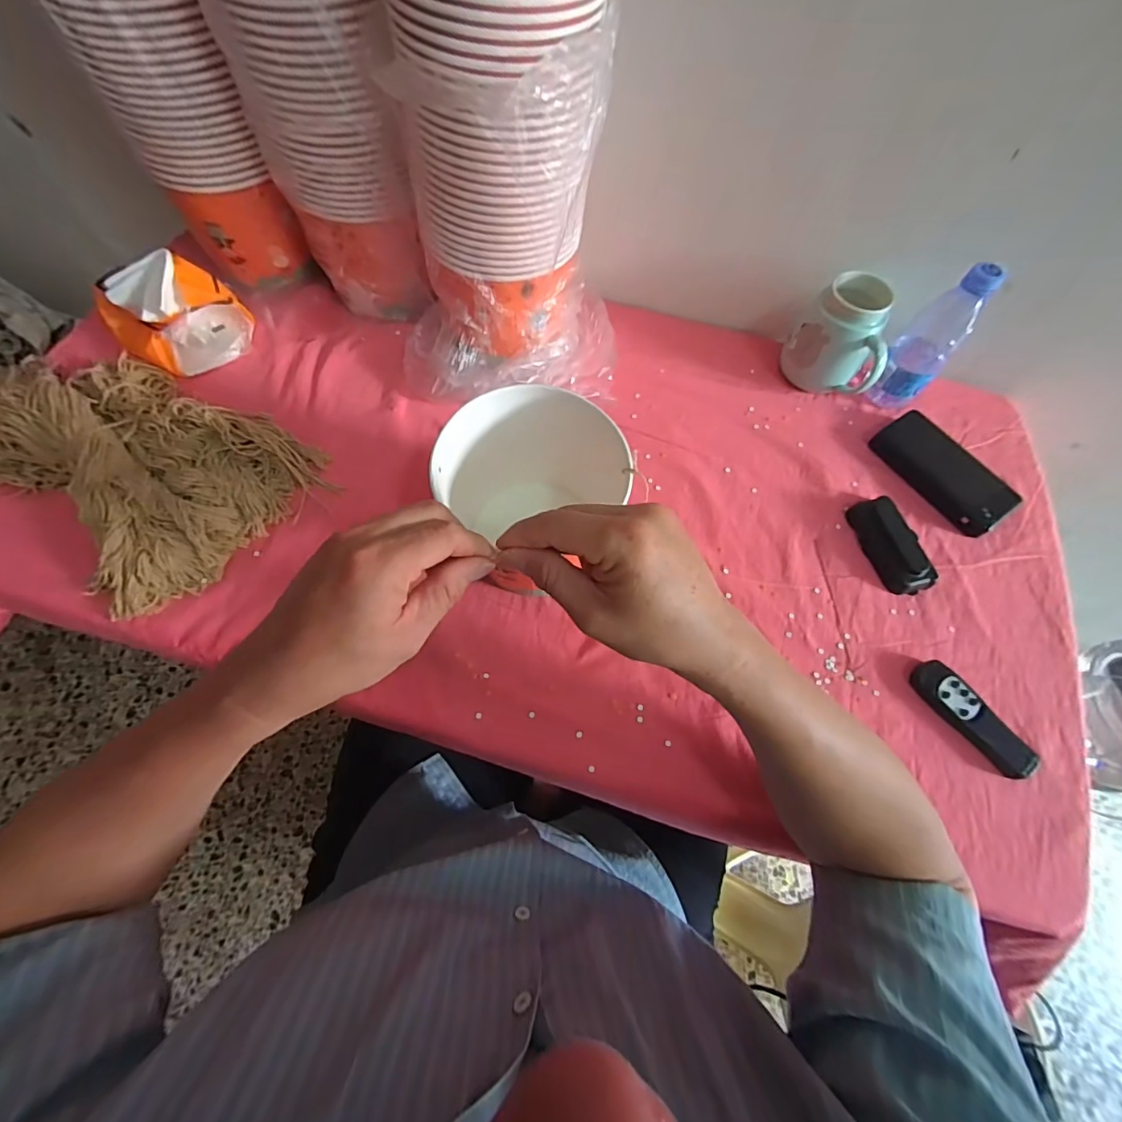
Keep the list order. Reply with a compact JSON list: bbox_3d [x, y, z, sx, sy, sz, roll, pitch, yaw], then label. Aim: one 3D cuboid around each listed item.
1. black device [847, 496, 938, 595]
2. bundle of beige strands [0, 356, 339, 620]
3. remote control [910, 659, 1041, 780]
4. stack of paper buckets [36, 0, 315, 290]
[{"bbox_3d":[0.351,-0.018,0.513,0.049,0.022,0.106,-11,68,-8],"label":"black device"},{"bbox_3d":[-0.453,-0.110,0.493,0.349,0.058,0.232,31,68,10],"label":"bundle of beige strands"},{"bbox_3d":[0.383,0.145,0.442,0.039,0.019,0.122,-39,74,-18],"label":"remote control"},{"bbox_3d":[-0.376,-0.452,0.453,0.106,0.417,0.098,37,70,12],"label":"stack of paper buckets"}]

